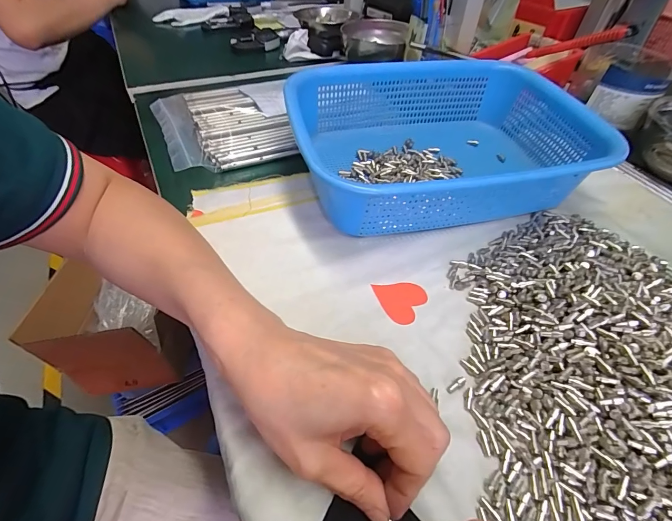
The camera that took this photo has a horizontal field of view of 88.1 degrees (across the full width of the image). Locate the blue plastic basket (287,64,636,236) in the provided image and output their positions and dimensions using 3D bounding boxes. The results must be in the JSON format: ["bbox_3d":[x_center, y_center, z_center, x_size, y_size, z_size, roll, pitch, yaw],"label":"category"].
[{"bbox_3d":[0.107,-0.119,0.348,0.276,0.072,0.207,-12,50,-13],"label":"blue plastic basket"}]

